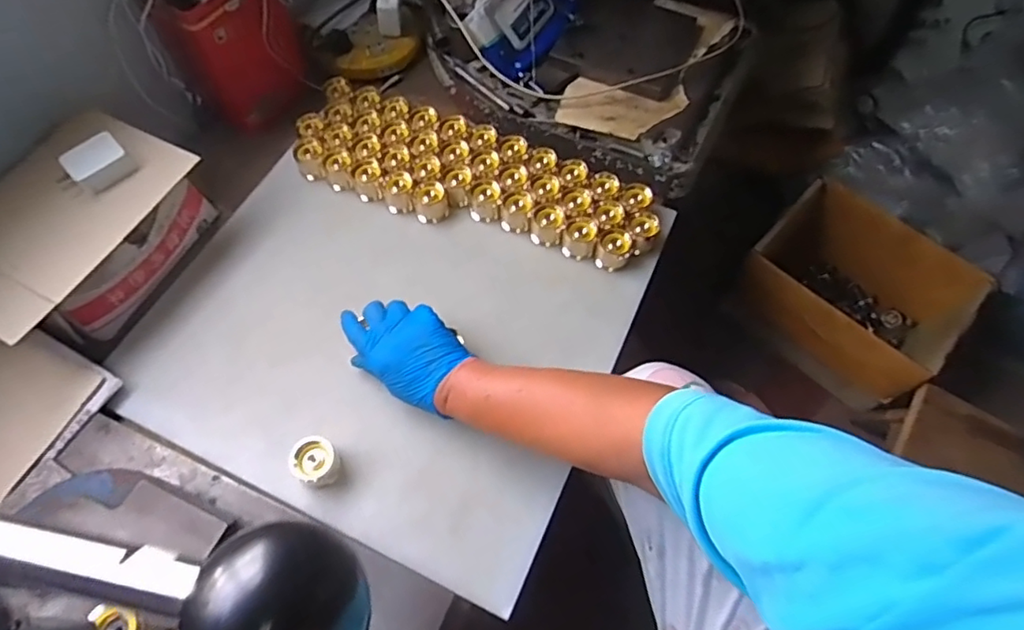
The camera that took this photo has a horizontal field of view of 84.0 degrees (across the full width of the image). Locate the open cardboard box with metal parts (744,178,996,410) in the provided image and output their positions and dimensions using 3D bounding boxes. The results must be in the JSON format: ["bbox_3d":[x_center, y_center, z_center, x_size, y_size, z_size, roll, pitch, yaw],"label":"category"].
[{"bbox_3d":[0.583,-0.024,1.025,0.255,0.213,0.332,-36,68,-17],"label":"open cardboard box with metal parts"}]

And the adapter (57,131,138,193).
[{"bbox_3d":[-0.436,-0.157,0.593,0.067,0.026,0.047,-38,69,-17],"label":"adapter"}]

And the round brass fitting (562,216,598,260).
[{"bbox_3d":[0.081,-0.093,0.684,0.040,0.032,0.042,0,63,0],"label":"round brass fitting"}]

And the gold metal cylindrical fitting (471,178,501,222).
[{"bbox_3d":[-0.033,-0.141,0.710,0.036,0.043,0.039,0,63,0],"label":"gold metal cylindrical fitting"}]

